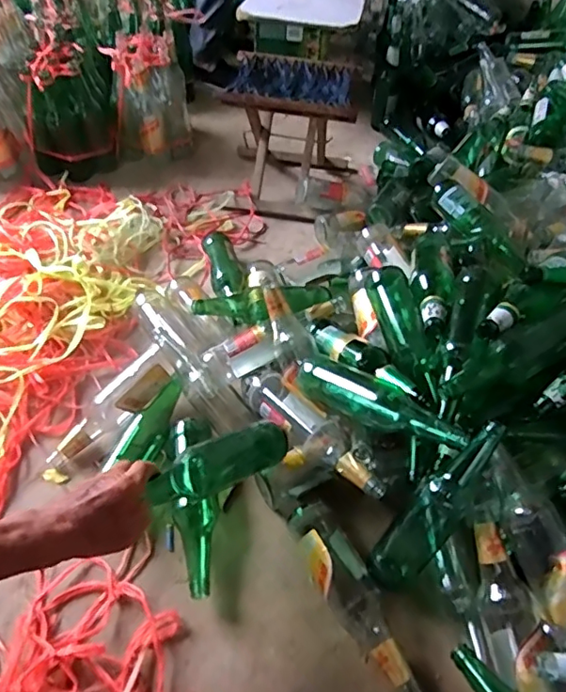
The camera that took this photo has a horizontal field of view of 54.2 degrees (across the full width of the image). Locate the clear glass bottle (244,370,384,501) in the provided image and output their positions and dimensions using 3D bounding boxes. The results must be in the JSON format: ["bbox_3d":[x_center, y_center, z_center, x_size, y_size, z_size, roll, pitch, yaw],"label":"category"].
[{"bbox_3d":[0.034,0.127,0.829,0.073,0.070,0.302,-33,57,-28],"label":"clear glass bottle"}]

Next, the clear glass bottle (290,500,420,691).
[{"bbox_3d":[0.093,0.323,0.717,0.070,0.059,0.255,-22,51,-18],"label":"clear glass bottle"}]

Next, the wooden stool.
[{"bbox_3d":[0.025,-0.516,1.324,0.293,0.245,0.283,3,48,4],"label":"wooden stool"}]

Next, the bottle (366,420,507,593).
[{"bbox_3d":[0.205,0.206,0.721,0.060,0.260,0.068,41,21,32],"label":"bottle"}]

